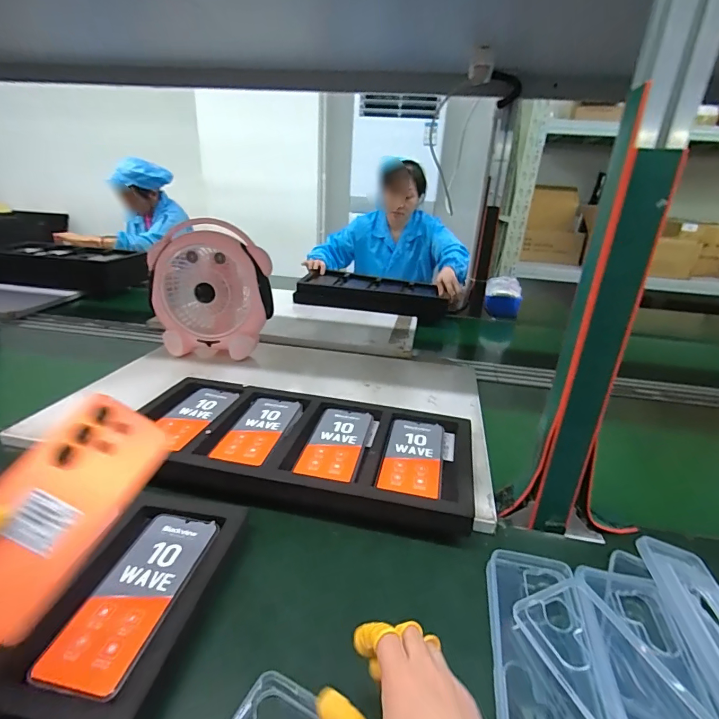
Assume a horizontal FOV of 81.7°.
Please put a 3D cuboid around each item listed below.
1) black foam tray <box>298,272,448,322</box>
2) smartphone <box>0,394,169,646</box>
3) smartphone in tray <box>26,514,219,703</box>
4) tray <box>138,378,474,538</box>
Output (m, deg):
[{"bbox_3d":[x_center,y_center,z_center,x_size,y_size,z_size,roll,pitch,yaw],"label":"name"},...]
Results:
[{"bbox_3d":[0.044,-0.213,1.381,0.480,0.072,0.219,7,24,10],"label":"black foam tray"},{"bbox_3d":[-0.234,0.113,0.313,0.084,0.008,0.185,32,51,-5],"label":"smartphone"},{"bbox_3d":[-0.209,0.216,0.392,0.077,0.006,0.172,7,24,10],"label":"smartphone in tray"},{"bbox_3d":[-0.089,0.107,0.592,0.485,0.037,0.233,7,24,10],"label":"tray"}]

